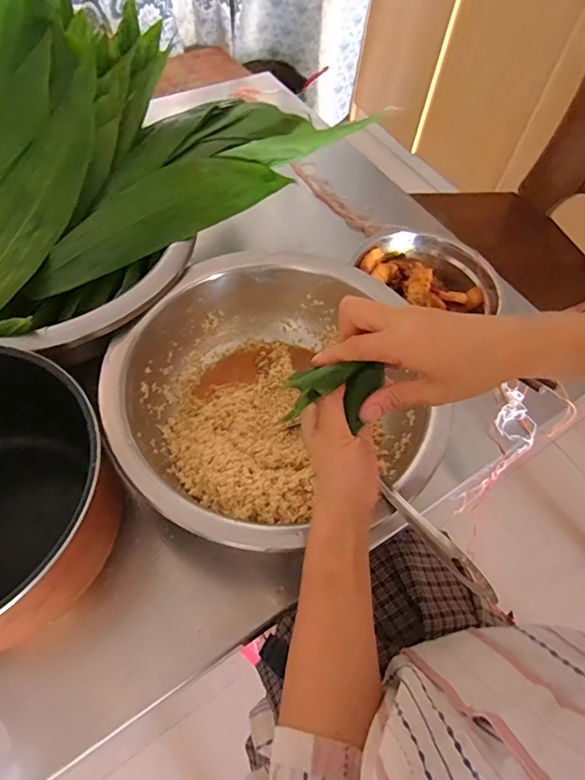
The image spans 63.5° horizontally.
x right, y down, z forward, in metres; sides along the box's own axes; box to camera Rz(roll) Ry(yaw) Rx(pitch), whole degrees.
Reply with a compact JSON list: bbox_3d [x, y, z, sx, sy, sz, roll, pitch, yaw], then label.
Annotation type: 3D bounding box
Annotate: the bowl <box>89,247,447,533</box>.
[{"bbox_3d":[-0.028,0.000,0.497,0.294,0.097,0.298,2,58,-3],"label":"bowl"}]

